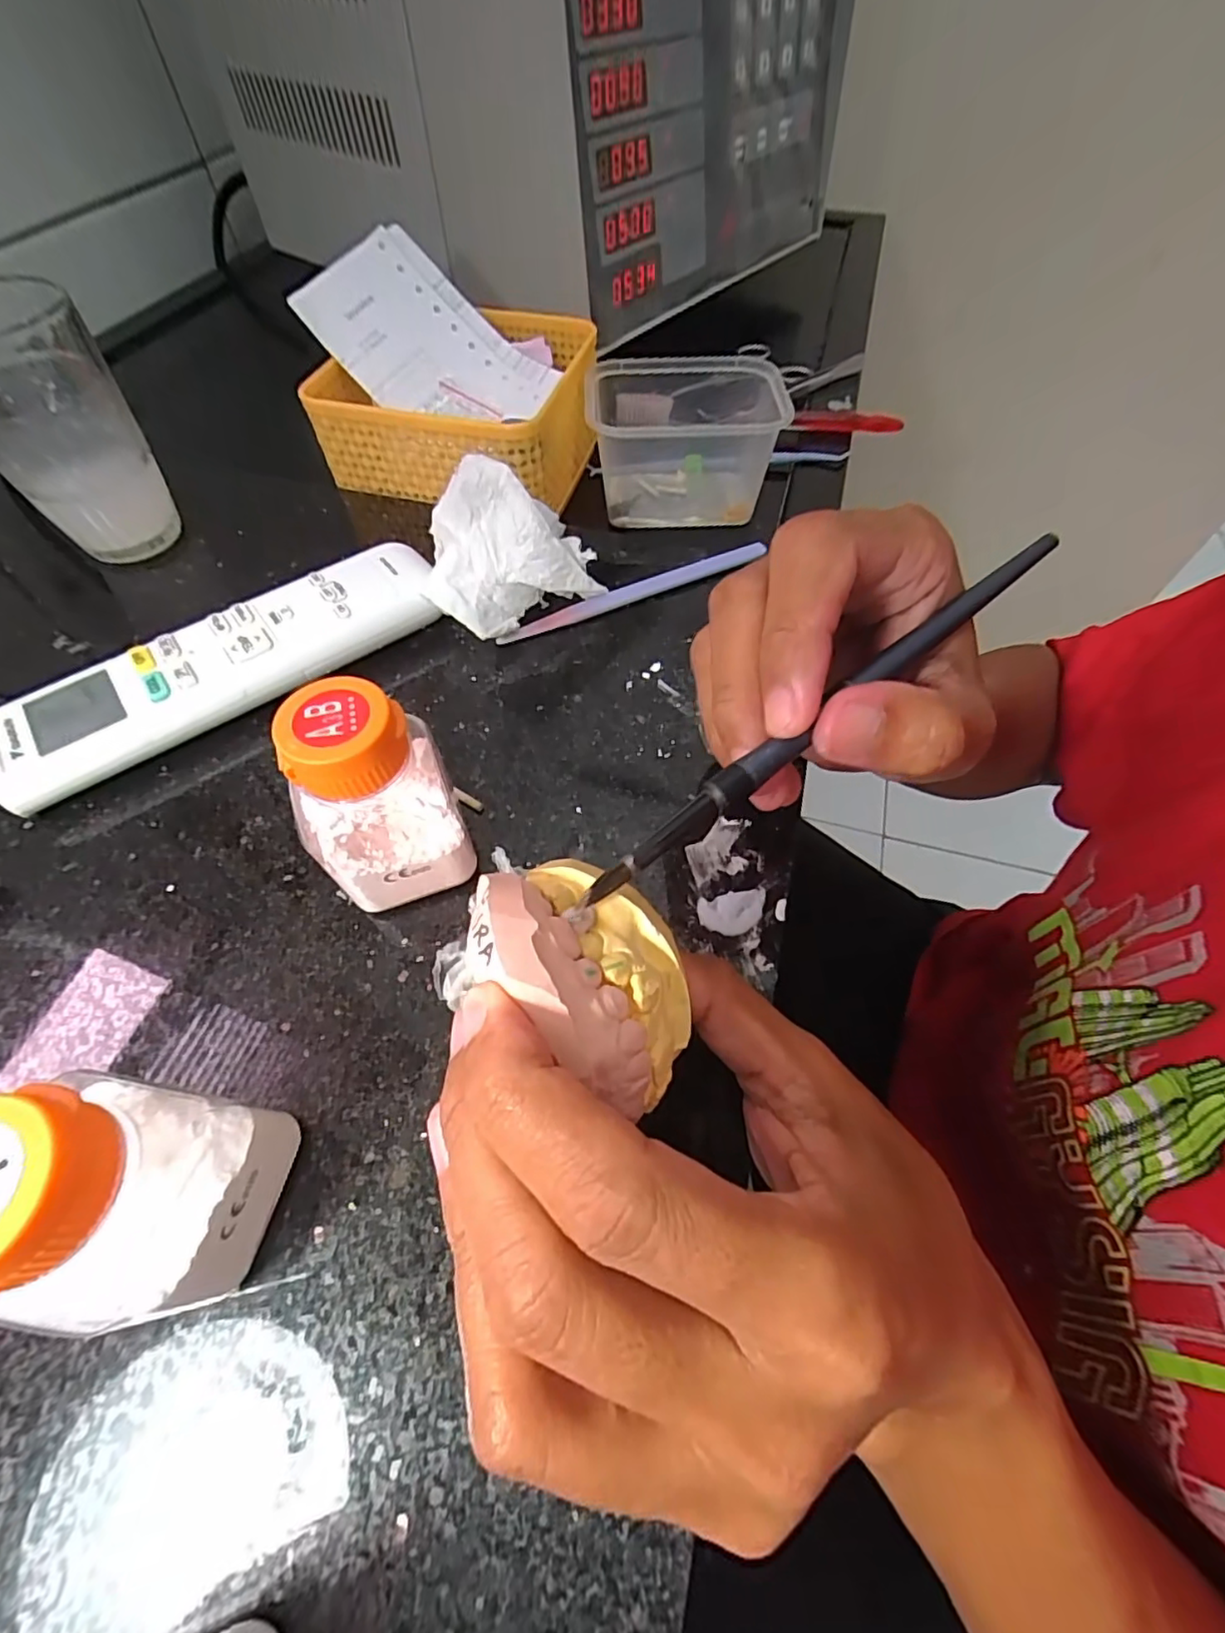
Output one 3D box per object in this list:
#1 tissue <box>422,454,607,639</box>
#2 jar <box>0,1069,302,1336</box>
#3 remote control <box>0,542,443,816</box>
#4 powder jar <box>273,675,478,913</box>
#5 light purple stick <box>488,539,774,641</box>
[{"bbox_3d":[-0.047,-0.112,0.255,0.071,0.055,0.047,-30,63,-18],"label":"tissue"},{"bbox_3d":[-0.100,0.078,0.126,0.033,0.073,0.037,17,59,10],"label":"jar"},{"bbox_3d":[-0.152,-0.059,0.240,0.170,0.025,0.055,-31,63,-18],"label":"remote control"},{"bbox_3d":[-0.070,-0.003,0.178,0.042,0.071,0.034,-21,61,-13],"label":"powder jar"},{"bbox_3d":[0.011,-0.106,0.280,0.137,0.006,0.008,-22,61,-14],"label":"light purple stick"}]

